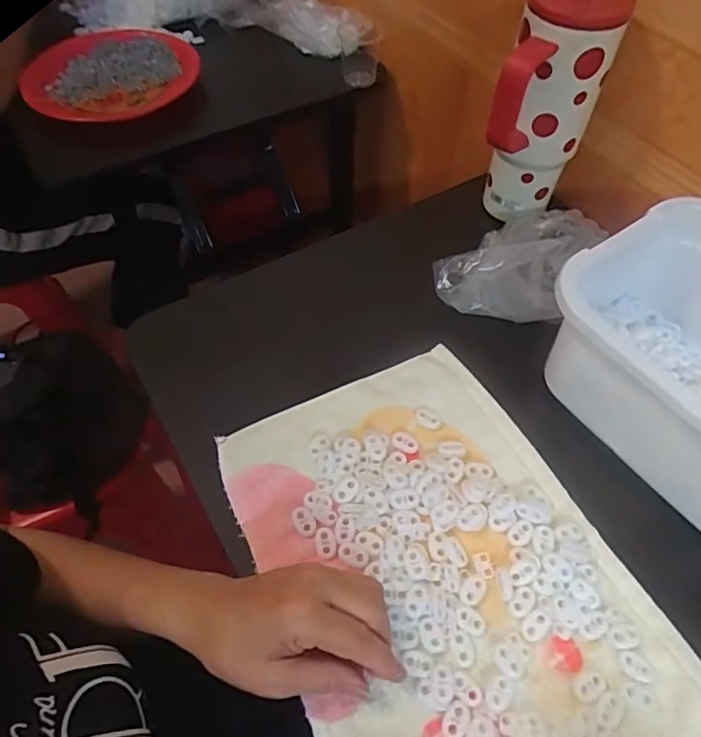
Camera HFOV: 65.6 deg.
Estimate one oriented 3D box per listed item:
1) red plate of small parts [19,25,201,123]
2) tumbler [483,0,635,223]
[{"bbox_3d":[-0.341,-0.425,0.765,0.219,0.040,0.235,-24,59,-15],"label":"red plate of small parts"},{"bbox_3d":[0.175,-0.234,0.505,0.092,0.207,0.097,0,56,0],"label":"tumbler"}]

